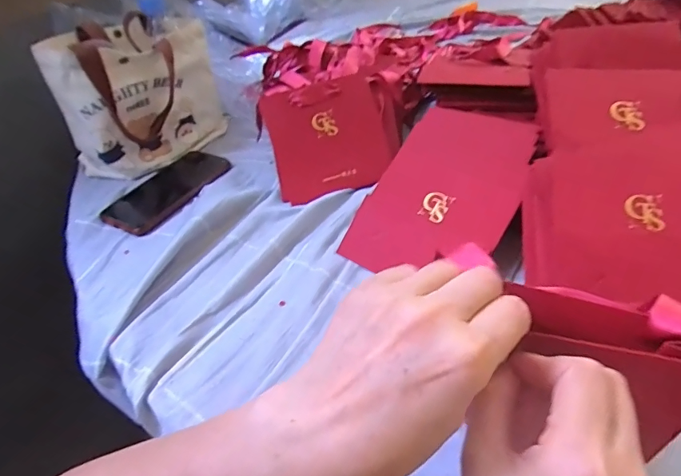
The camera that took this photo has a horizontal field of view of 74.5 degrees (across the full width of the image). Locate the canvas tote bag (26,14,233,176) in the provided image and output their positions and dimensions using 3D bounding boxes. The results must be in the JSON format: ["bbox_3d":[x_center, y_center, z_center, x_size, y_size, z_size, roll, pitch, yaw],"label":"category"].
[{"bbox_3d":[-0.274,-0.198,0.617,0.124,0.163,0.200,16,46,23],"label":"canvas tote bag"}]

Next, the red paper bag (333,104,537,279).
[{"bbox_3d":[0.112,-0.055,0.465,0.142,0.021,0.228,20,65,27],"label":"red paper bag"}]

